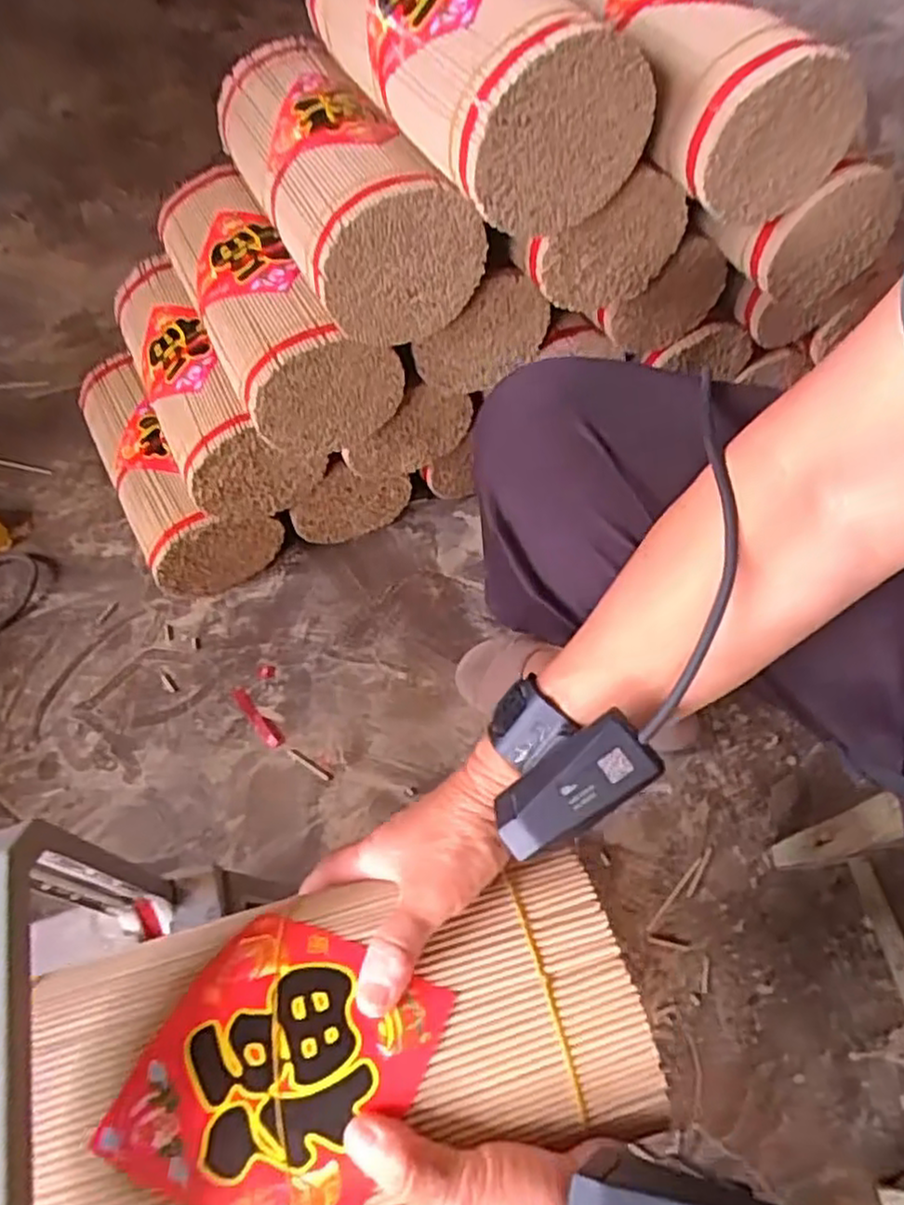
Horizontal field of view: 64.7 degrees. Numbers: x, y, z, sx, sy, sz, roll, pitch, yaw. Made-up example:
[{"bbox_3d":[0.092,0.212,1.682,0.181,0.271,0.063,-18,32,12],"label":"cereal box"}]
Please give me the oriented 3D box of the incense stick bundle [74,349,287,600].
[{"bbox_3d":[-0.341,-0.166,0.862,0.142,0.124,0.337,-29,60,-15],"label":"incense stick bundle"}]

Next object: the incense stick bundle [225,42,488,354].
[{"bbox_3d":[-0.105,-0.374,0.627,0.126,0.110,0.323,-22,60,-12],"label":"incense stick bundle"}]

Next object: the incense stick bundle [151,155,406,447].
[{"bbox_3d":[-0.178,-0.296,0.699,0.135,0.111,0.329,-24,60,-13],"label":"incense stick bundle"}]

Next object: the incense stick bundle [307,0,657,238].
[{"bbox_3d":[0.012,-0.417,0.545,0.128,0.111,0.289,-22,60,-12],"label":"incense stick bundle"}]

